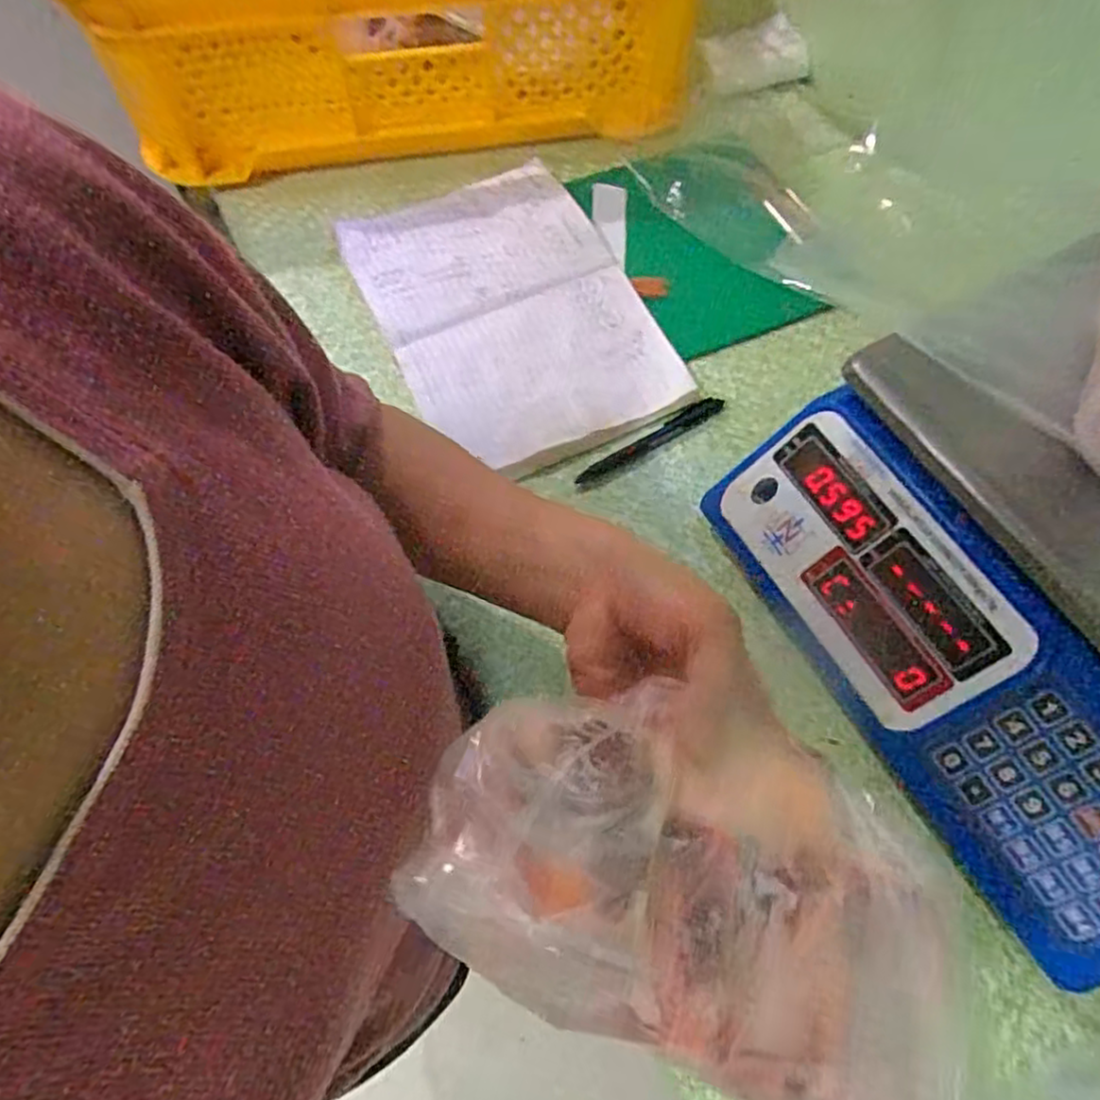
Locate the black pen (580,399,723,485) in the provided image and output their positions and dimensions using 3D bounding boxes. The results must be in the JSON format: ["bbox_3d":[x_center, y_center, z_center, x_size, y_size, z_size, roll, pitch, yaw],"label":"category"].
[{"bbox_3d":[0.077,-0.082,0.530,0.126,0.009,0.013,-29,68,-14],"label":"black pen"}]

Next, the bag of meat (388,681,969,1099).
[{"bbox_3d":[0.046,0.099,0.211,0.165,0.046,0.095,19,65,10],"label":"bag of meat"}]

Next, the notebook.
[{"bbox_3d":[-0.035,-0.197,0.565,0.194,0.023,0.271,-25,66,-12],"label":"notebook"}]

